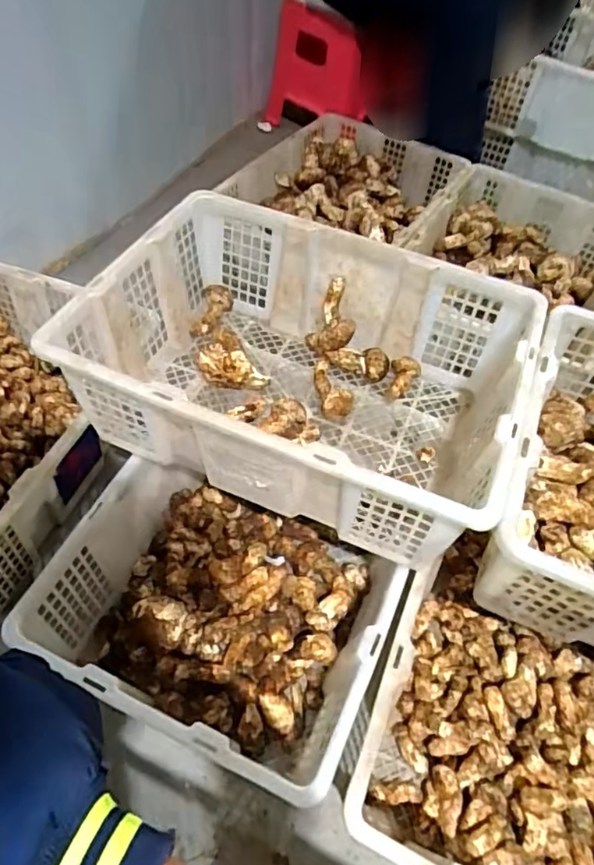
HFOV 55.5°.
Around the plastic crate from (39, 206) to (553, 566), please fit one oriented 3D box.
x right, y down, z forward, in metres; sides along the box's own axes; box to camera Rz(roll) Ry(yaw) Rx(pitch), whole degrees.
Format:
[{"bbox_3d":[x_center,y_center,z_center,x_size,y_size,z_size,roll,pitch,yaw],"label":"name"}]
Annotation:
[{"bbox_3d":[0.010,-0.078,0.689,0.477,0.183,0.352,20,55,10],"label":"plastic crate"}]

